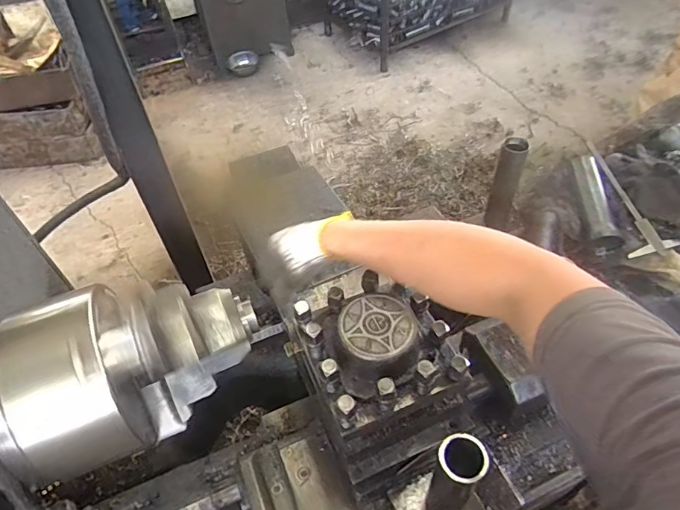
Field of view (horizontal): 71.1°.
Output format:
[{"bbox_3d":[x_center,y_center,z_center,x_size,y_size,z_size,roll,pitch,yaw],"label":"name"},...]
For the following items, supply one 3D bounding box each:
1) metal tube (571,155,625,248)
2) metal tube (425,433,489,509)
[{"bbox_3d":[0.454,-0.101,0.852,0.048,0.037,0.190,-5,69,0],"label":"metal tube"},{"bbox_3d":[0.118,0.245,0.507,0.046,0.162,0.054,34,60,27],"label":"metal tube"}]

